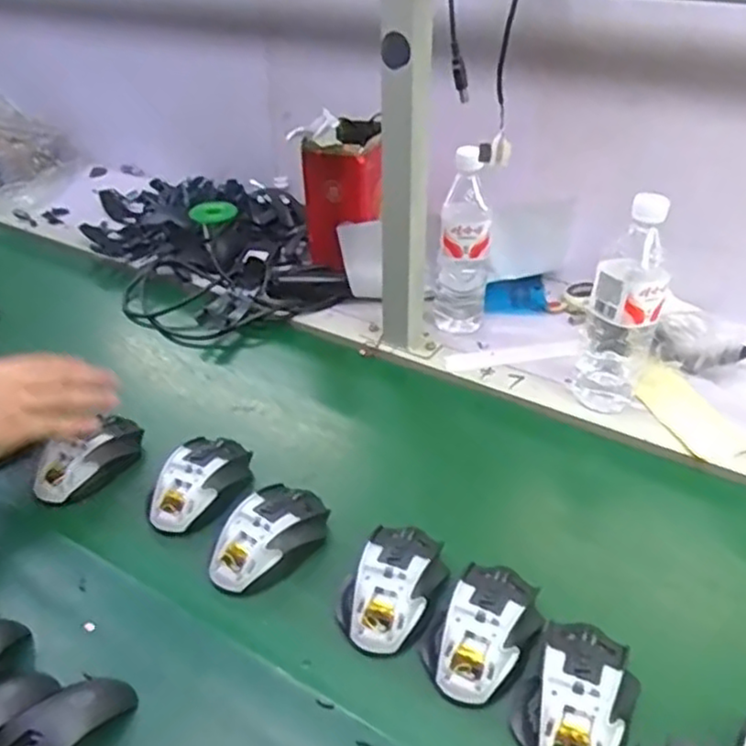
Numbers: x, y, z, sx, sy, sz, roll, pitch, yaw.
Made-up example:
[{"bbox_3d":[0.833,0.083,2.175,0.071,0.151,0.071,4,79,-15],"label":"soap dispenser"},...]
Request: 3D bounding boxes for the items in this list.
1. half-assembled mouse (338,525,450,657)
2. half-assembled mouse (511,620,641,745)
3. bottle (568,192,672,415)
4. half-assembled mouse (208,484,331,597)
[{"bbox_3d":[0.018,0.168,0.579,0.077,0.034,0.113,15,38,20],"label":"half-assembled mouse"},{"bbox_3d":[0.146,0.226,0.496,0.071,0.036,0.105,19,40,24],"label":"half-assembled mouse"},{"bbox_3d":[0.258,-0.065,0.736,0.074,0.227,0.068,13,38,18],"label":"bottle"},{"bbox_3d":[-0.093,0.143,0.626,0.079,0.041,0.116,22,41,27],"label":"half-assembled mouse"}]

